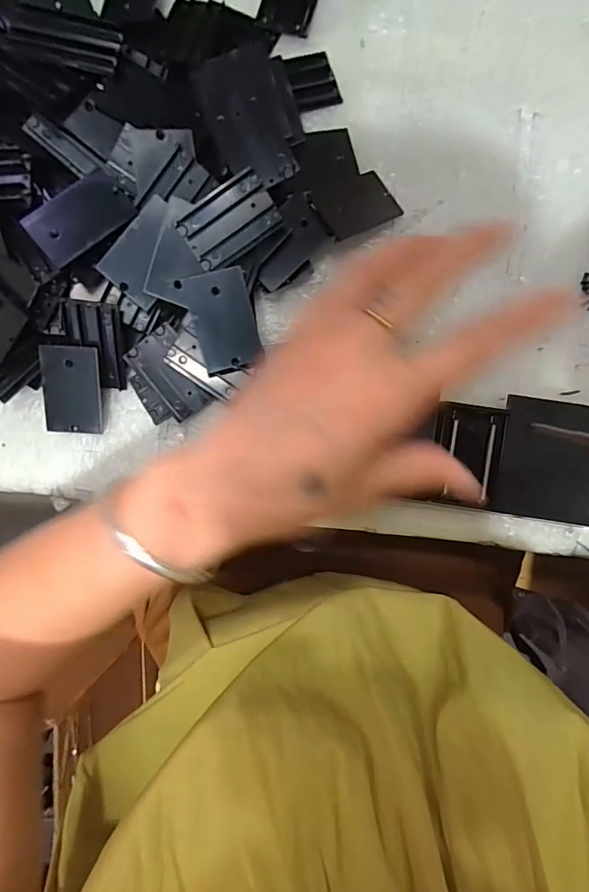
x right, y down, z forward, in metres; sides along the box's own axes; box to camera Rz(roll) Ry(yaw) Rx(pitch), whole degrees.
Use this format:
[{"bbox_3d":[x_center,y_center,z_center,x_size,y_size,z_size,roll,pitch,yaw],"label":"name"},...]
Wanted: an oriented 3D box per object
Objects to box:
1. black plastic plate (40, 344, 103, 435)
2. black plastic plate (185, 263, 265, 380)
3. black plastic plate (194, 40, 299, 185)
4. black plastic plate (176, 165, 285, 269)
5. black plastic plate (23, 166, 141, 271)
[{"bbox_3d":[-0.142,-0.035,0.275,0.035,0.004,0.055,3,107,-6],"label":"black plastic plate"},{"bbox_3d":[-0.041,-0.074,0.259,0.035,0.004,0.057,-14,105,-4],"label":"black plastic plate"},{"bbox_3d":[-0.028,-0.190,0.252,0.043,0.006,0.077,-16,94,6],"label":"black plastic plate"},{"bbox_3d":[-0.037,-0.131,0.247,0.054,0.007,0.034,-34,87,0],"label":"black plastic plate"},{"bbox_3d":[-0.122,-0.130,0.245,0.038,0.004,0.057,44,77,3],"label":"black plastic plate"}]

